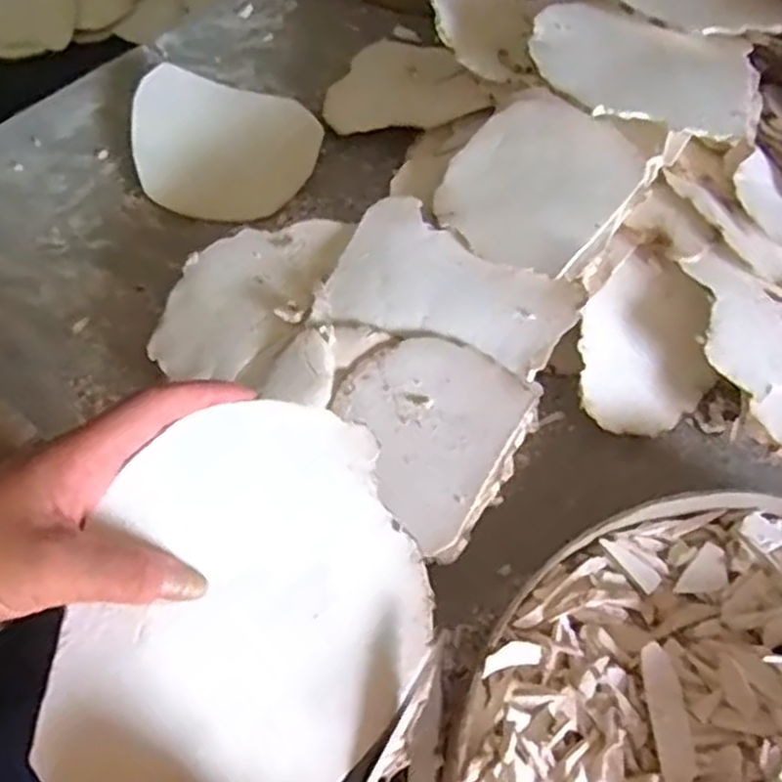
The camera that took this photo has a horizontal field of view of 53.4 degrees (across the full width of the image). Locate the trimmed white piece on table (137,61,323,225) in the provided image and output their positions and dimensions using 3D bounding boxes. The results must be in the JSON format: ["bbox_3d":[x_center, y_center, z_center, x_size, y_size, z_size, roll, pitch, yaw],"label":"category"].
[{"bbox_3d":[-0.118,-0.175,0.551,0.127,0.024,0.118,1,60,-2],"label":"trimmed white piece on table"}]

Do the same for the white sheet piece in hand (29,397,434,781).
[{"bbox_3d":[-0.052,0.082,0.308,0.133,0.005,0.157,13,68,-10],"label":"white sheet piece in hand"}]

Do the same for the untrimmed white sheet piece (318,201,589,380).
[{"bbox_3d":[0.034,-0.056,0.438,0.132,0.013,0.081,25,62,12],"label":"untrimmed white sheet piece"}]

